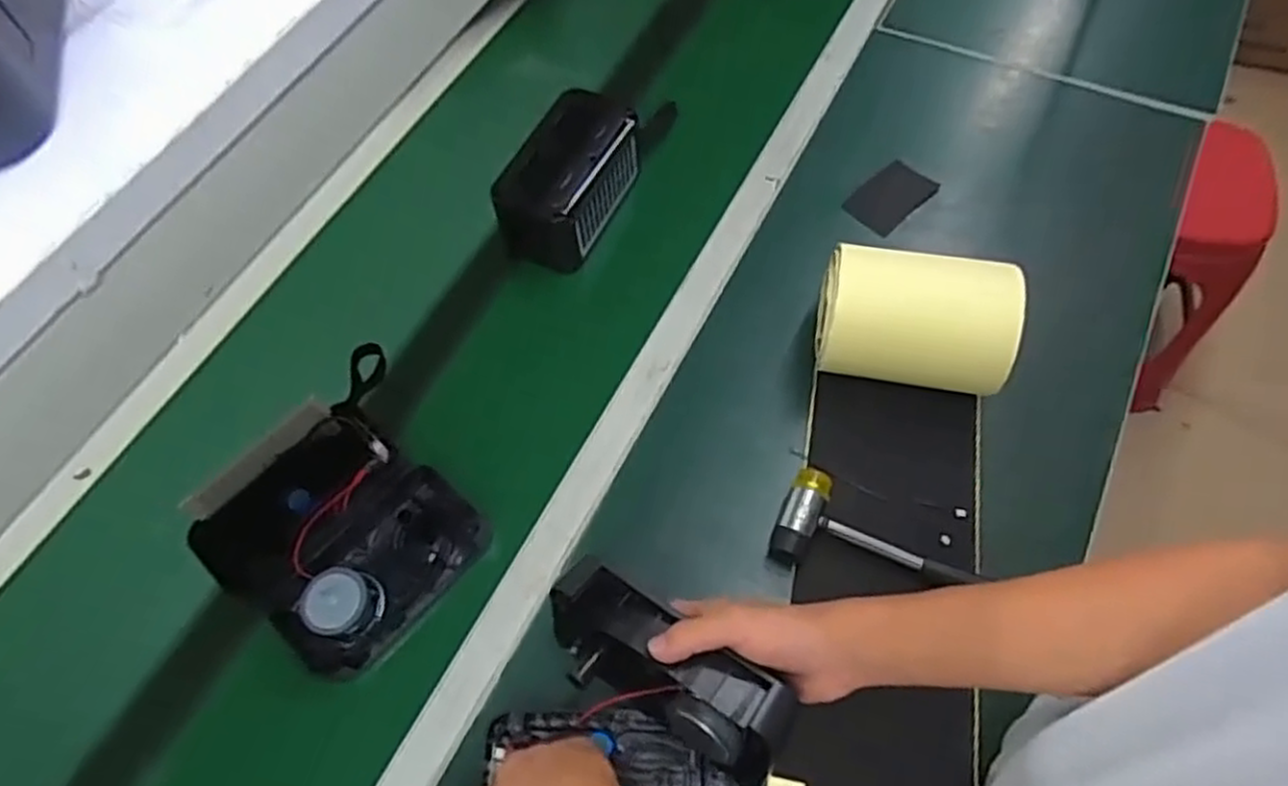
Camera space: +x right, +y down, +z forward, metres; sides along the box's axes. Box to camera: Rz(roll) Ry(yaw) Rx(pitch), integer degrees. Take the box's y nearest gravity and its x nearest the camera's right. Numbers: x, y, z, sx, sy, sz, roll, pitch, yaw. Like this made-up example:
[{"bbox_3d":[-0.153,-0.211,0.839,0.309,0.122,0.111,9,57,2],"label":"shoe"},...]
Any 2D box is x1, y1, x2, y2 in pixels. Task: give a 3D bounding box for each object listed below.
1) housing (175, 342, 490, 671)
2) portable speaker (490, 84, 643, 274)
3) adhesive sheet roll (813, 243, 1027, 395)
[{"bbox_3d":[-0.263,0.098,0.678,0.222,0.070,0.229,37,70,20],"label":"housing"},{"bbox_3d":[-0.075,-0.222,0.815,0.100,0.086,0.201,21,65,14],"label":"portable speaker"},{"bbox_3d":[0.244,-0.065,0.701,0.166,0.096,0.110,10,63,9],"label":"adhesive sheet roll"}]

